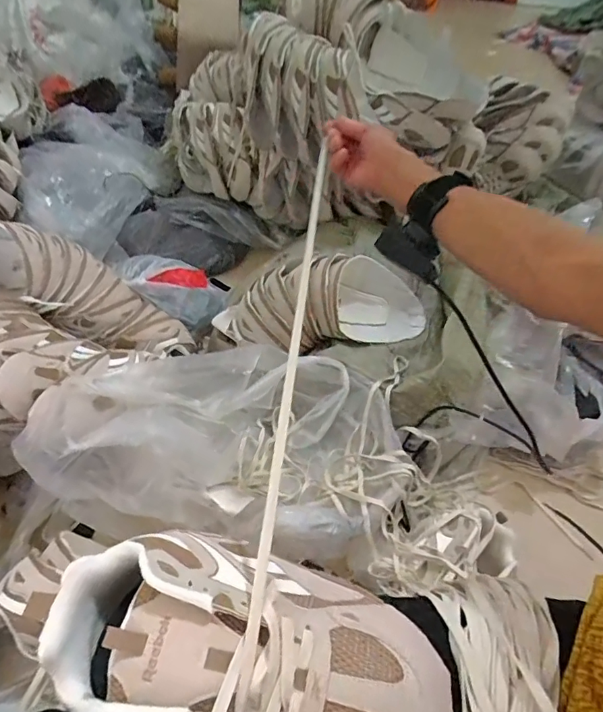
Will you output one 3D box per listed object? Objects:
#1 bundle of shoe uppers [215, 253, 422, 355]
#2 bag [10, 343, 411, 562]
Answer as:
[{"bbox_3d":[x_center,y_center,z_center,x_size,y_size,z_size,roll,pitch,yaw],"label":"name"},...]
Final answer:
[{"bbox_3d":[0.060,-0.094,0.906,0.407,0.175,0.149,-5,49,-25],"label":"bundle of shoe uppers"},{"bbox_3d":[-0.098,0.116,0.716,0.523,0.187,0.308,7,50,2],"label":"bag"}]

